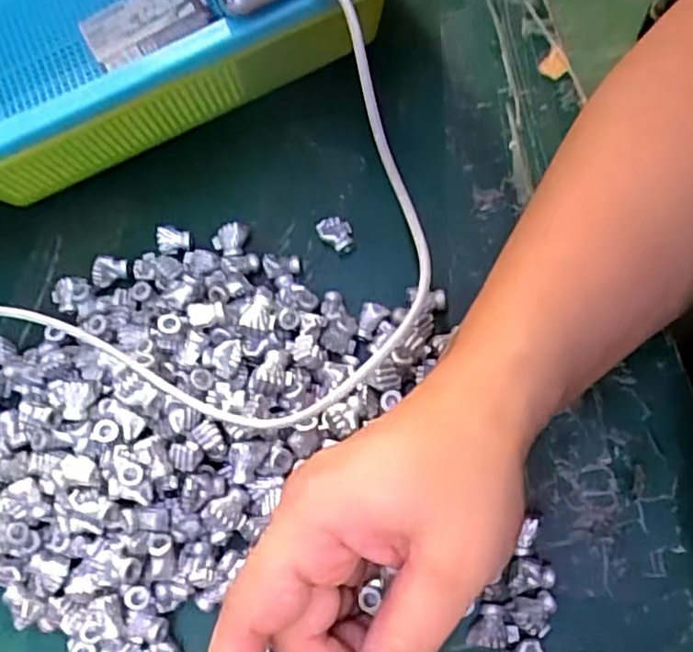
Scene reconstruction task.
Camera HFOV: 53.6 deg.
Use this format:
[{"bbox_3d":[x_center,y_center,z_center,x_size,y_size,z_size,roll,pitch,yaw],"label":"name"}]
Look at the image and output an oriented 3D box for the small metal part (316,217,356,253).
[{"bbox_3d":[-0.005,-0.043,0.332,0.016,0.014,0.016,-2,71,7],"label":"small metal part"}]

